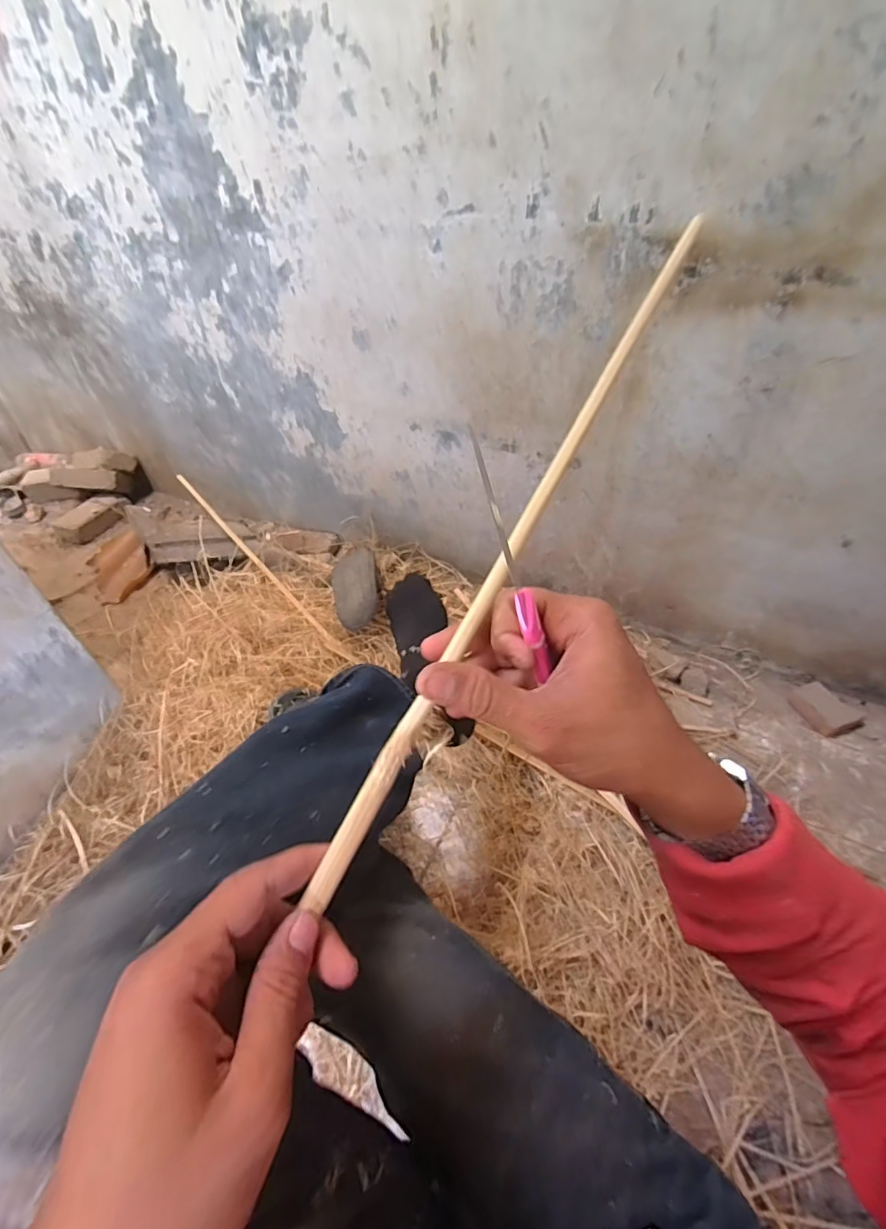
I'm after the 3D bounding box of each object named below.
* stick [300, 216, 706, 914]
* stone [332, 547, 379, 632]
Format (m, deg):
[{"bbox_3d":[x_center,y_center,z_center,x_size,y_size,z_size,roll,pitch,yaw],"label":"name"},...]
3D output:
[{"bbox_3d":[0.062,-0.076,0.308,0.013,0.009,0.501,23,71,22],"label":"stick"},{"bbox_3d":[-0.207,-0.062,1.226,0.111,0.087,0.242,-9,46,-7],"label":"stone"}]

